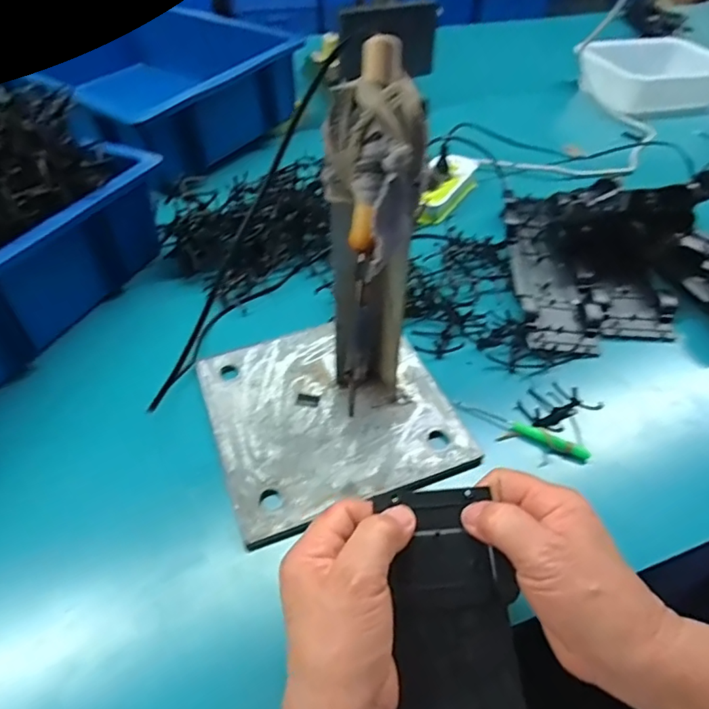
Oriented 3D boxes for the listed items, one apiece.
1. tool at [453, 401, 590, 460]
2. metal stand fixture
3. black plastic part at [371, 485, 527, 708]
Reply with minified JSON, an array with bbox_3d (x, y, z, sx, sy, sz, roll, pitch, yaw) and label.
[{"bbox_3d":[0.138,0.063,0.443,0.112,0.011,0.021,22,50,18],"label":"tool"},{"bbox_3d":[-0.019,-0.044,0.363,0.195,0.268,0.188,-16,50,-16],"label":"metal stand fixture"},{"bbox_3d":[0.054,0.167,0.273,0.073,0.024,0.192,-2,63,-3],"label":"black plastic part"}]

